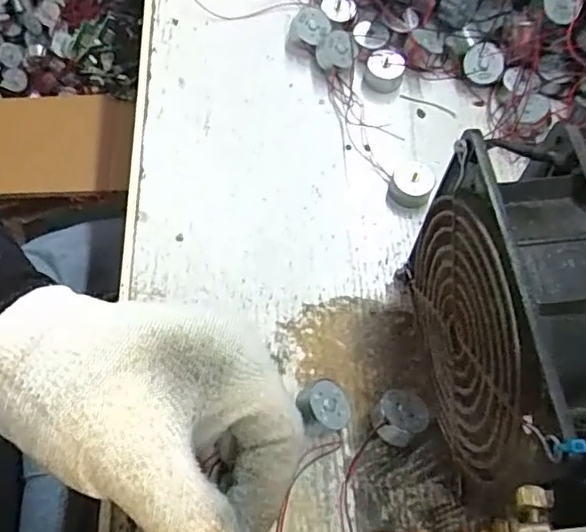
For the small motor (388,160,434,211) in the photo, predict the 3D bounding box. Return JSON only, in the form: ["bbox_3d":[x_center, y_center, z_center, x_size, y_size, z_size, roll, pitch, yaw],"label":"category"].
[{"bbox_3d":[0.067,-0.045,0.332,0.023,0.018,0.021,1,65,-3],"label":"small motor"}]

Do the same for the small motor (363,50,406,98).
[{"bbox_3d":[0.057,-0.120,0.365,0.023,0.019,0.021,1,65,-3],"label":"small motor"}]

